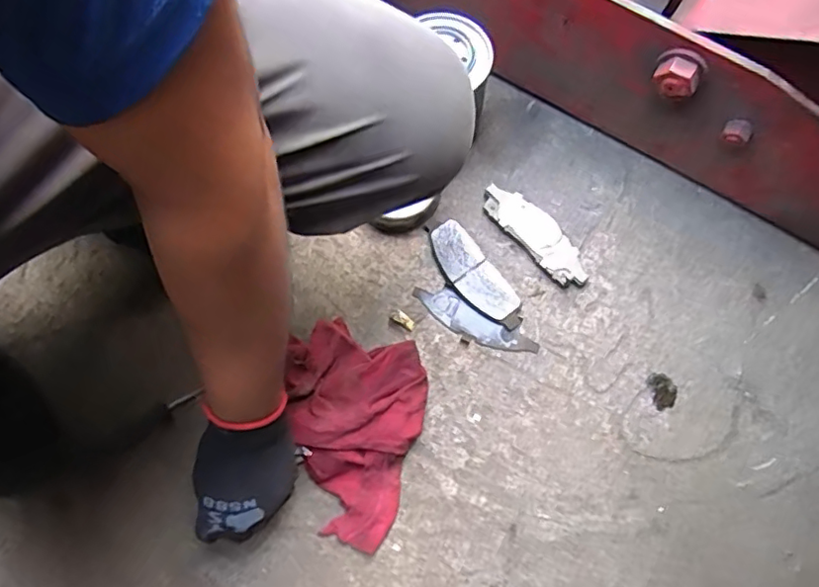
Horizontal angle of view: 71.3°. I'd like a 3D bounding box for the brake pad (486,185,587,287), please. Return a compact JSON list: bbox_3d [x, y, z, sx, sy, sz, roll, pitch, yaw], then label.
[{"bbox_3d":[0.144,-0.067,0.650,0.045,0.016,0.147,-41,77,-12],"label":"brake pad"}]

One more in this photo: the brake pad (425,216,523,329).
[{"bbox_3d":[0.071,-0.021,0.636,0.050,0.014,0.144,-37,77,-11],"label":"brake pad"}]

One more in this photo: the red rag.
[{"bbox_3d":[-0.051,0.131,0.563,0.132,0.047,0.216,-5,73,-2],"label":"red rag"}]

